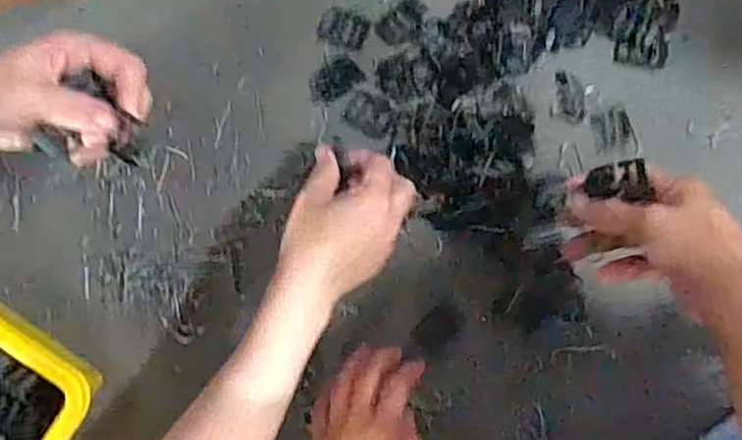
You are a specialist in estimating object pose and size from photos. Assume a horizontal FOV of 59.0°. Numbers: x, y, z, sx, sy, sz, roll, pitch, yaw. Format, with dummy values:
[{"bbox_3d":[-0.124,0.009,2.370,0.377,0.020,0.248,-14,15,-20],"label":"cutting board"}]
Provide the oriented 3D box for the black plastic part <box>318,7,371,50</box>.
[{"bbox_3d":[-0.022,-0.156,0.531,0.040,0.004,0.030,20,87,1],"label":"black plastic part"}]

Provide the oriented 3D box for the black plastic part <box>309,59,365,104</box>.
[{"bbox_3d":[-0.029,-0.113,0.530,0.044,0.004,0.028,-25,87,-2],"label":"black plastic part"}]

